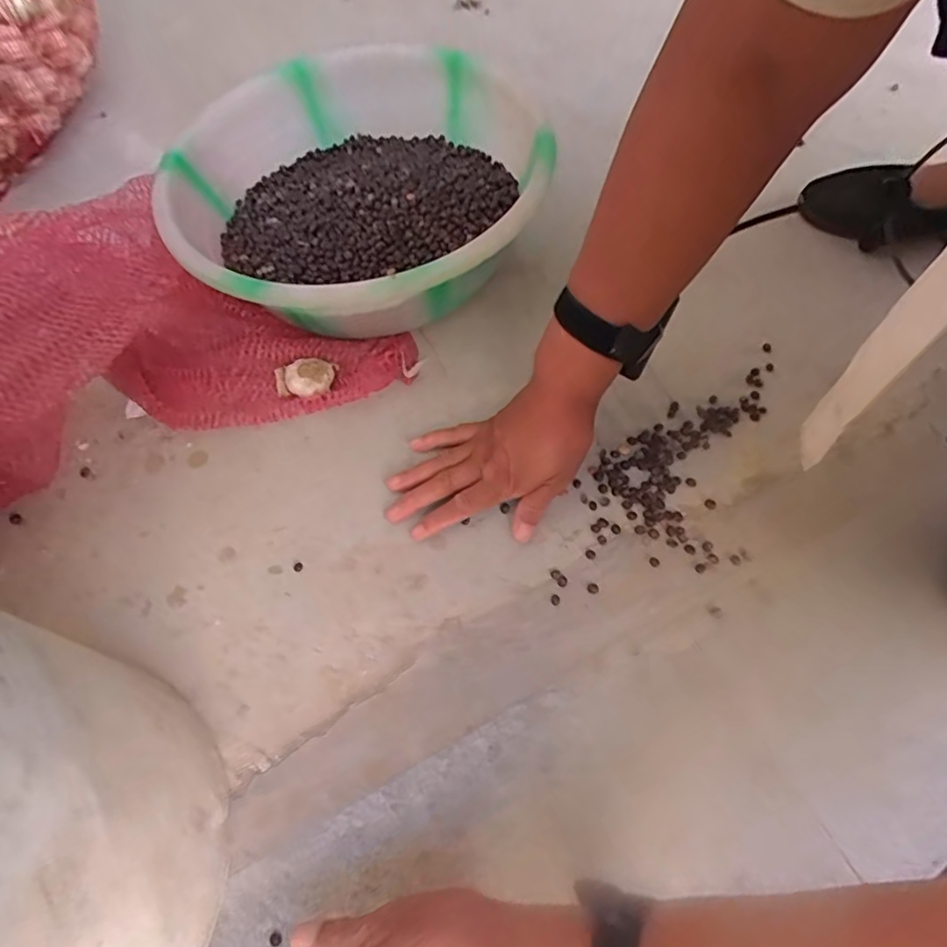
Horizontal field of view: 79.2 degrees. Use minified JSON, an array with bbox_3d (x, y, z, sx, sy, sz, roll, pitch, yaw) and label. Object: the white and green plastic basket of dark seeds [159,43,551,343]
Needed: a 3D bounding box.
[{"bbox_3d":[-0.098,-0.272,0.559,0.359,0.111,0.323,-35,64,-15],"label":"white and green plastic basket of dark seeds"}]

